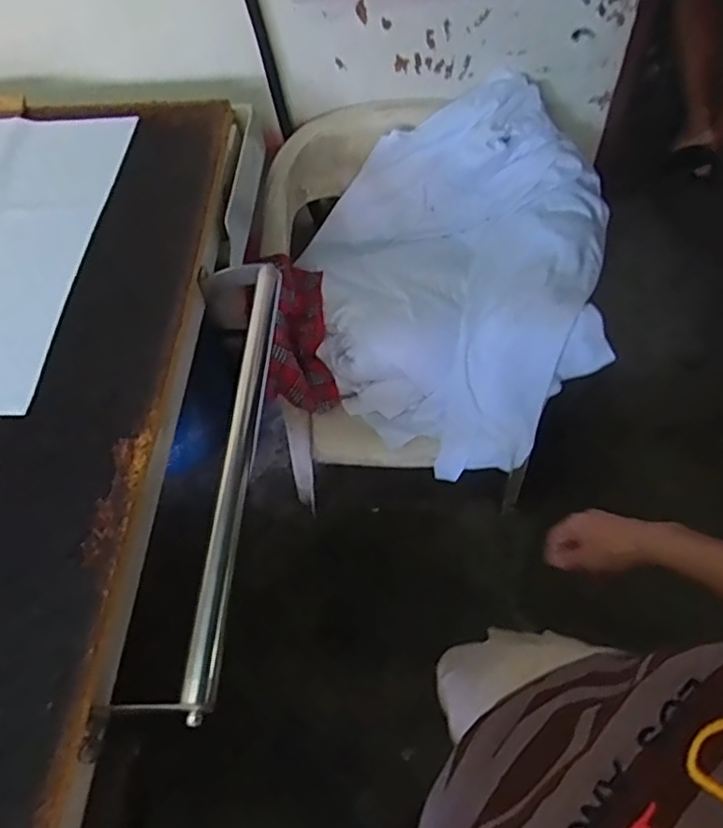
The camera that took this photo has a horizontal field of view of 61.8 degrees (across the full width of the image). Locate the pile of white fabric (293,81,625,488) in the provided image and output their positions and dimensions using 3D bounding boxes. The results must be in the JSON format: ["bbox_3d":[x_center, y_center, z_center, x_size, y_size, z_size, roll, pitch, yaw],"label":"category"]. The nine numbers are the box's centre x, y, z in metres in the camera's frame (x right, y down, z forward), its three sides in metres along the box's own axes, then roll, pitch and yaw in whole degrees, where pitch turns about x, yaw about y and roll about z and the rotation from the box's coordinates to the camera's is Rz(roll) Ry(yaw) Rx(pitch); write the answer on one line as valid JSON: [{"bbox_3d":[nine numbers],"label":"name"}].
[{"bbox_3d":[0.171,-0.236,1.095,0.490,0.420,0.508,-8,56,-1],"label":"pile of white fabric"}]

